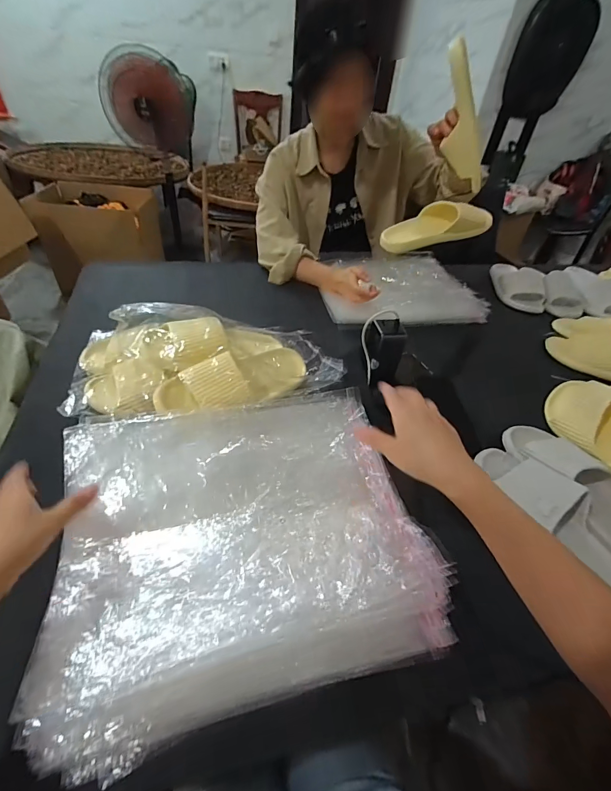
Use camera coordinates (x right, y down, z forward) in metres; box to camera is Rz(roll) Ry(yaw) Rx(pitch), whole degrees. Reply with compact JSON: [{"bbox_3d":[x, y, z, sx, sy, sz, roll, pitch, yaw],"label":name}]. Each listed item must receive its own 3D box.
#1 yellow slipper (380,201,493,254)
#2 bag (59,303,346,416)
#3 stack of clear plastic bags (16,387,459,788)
[{"bbox_3d":[0.269,-0.355,0.750,0.215,0.060,0.083,-11,43,9],"label":"yellow slipper"},{"bbox_3d":[-0.157,-0.063,0.591,0.437,0.116,0.246,-11,46,-18],"label":"bag"},{"bbox_3d":[-0.067,0.152,0.413,0.382,0.074,0.321,-8,46,-15],"label":"stack of clear plastic bags"}]

